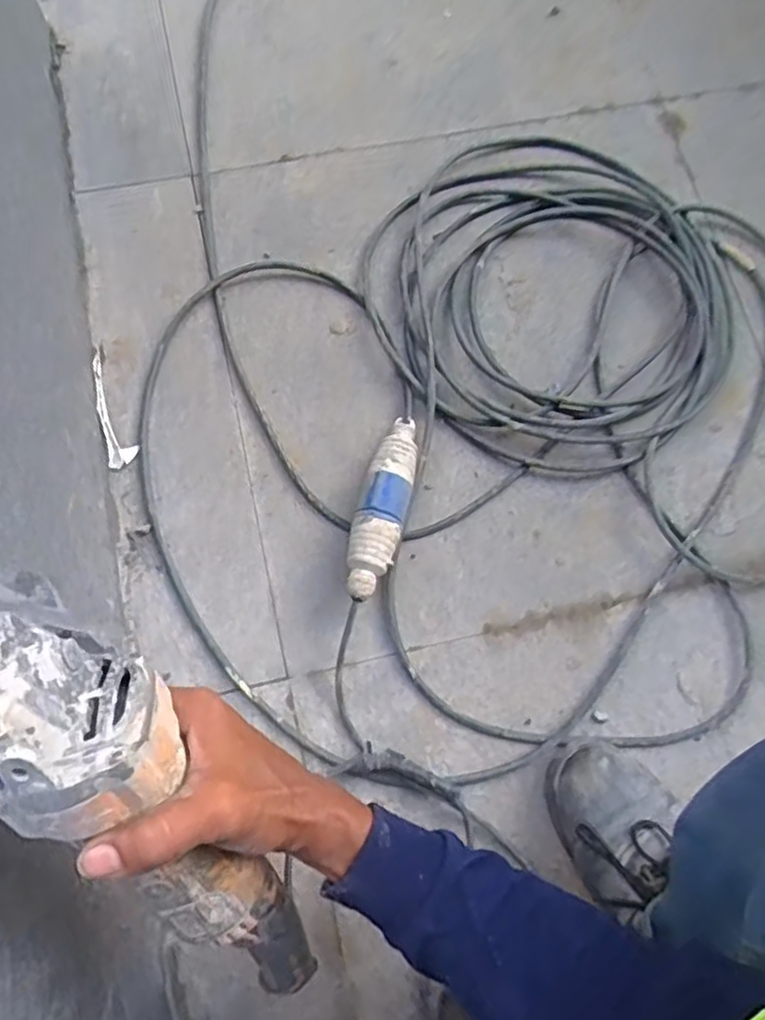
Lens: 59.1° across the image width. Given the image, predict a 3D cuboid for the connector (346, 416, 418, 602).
[{"bbox_3d":[0.003,-0.004,0.697,0.046,0.059,0.196,16,78,2],"label":"connector"}]

